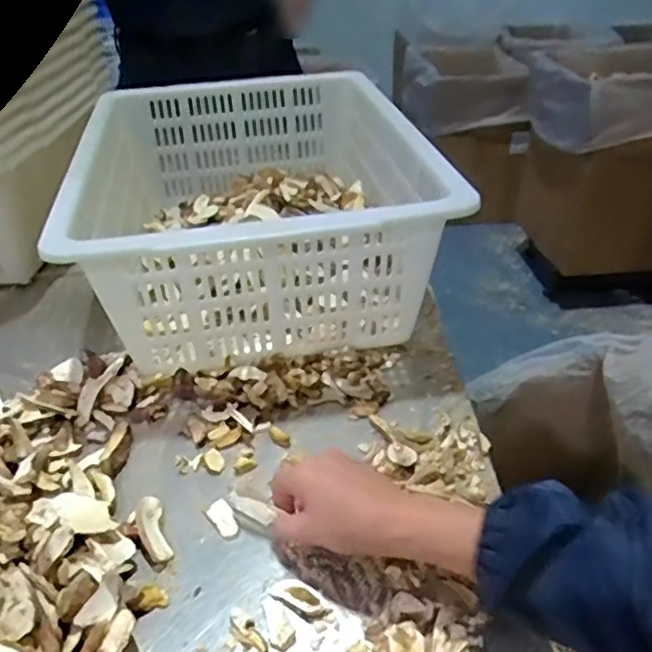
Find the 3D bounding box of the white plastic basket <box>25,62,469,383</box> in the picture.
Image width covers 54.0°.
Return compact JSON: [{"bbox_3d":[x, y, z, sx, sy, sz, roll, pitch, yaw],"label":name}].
[{"bbox_3d":[-0.093,-0.183,0.855,0.389,0.175,0.560,-6,36,-7],"label":"white plastic basket"}]

